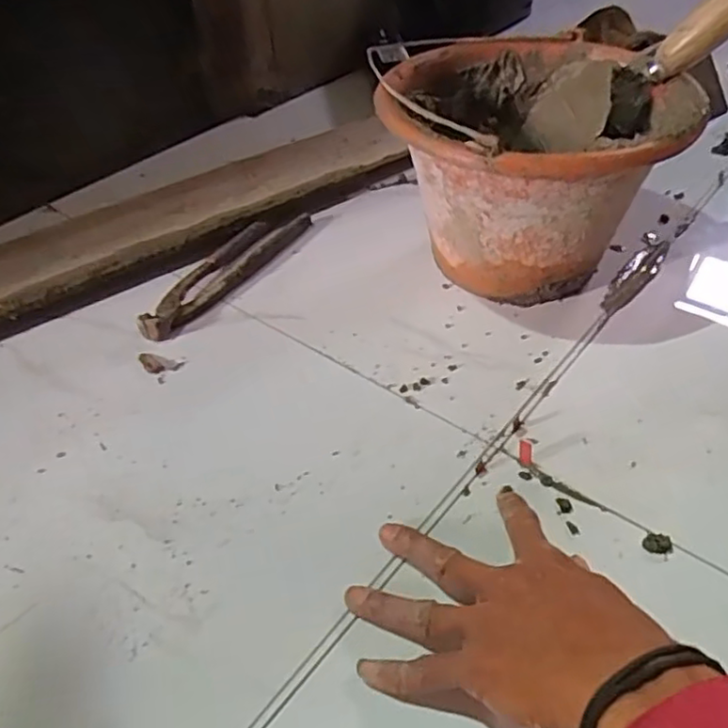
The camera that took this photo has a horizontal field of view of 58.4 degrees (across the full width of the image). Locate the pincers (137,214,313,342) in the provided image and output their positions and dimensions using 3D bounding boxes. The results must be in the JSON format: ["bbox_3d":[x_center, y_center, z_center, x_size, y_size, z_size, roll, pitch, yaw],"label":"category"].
[{"bbox_3d":[-0.131,-0.094,0.634,0.046,0.019,0.222,23,49,26],"label":"pincers"}]

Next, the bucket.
[{"bbox_3d":[0.139,-0.162,0.579,0.237,0.172,0.233,-2,42,1],"label":"bucket"}]

